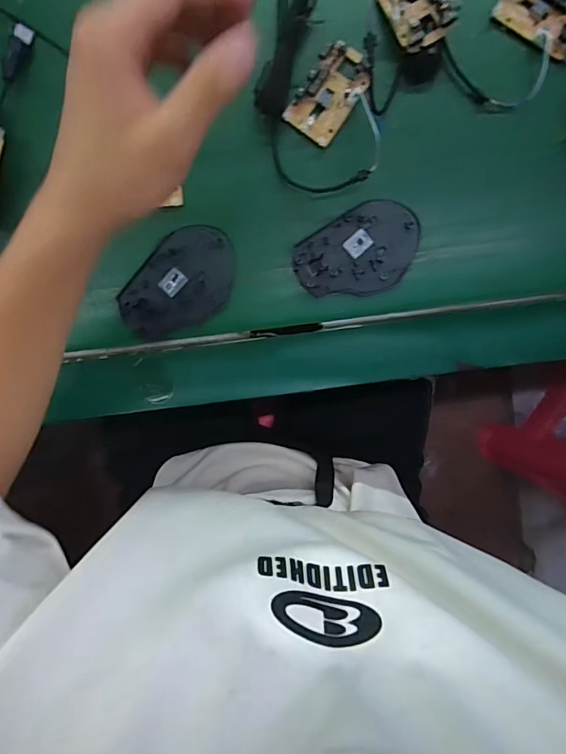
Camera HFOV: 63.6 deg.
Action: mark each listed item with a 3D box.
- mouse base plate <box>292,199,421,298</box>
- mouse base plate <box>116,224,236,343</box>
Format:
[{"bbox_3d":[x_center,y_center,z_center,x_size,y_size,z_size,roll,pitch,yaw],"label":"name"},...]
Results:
[{"bbox_3d":[0.066,-0.106,0.394,0.107,0.006,0.072,-26,94,-2],"label":"mouse base plate"},{"bbox_3d":[-0.088,-0.078,0.392,0.069,0.006,0.109,41,89,-4],"label":"mouse base plate"}]

